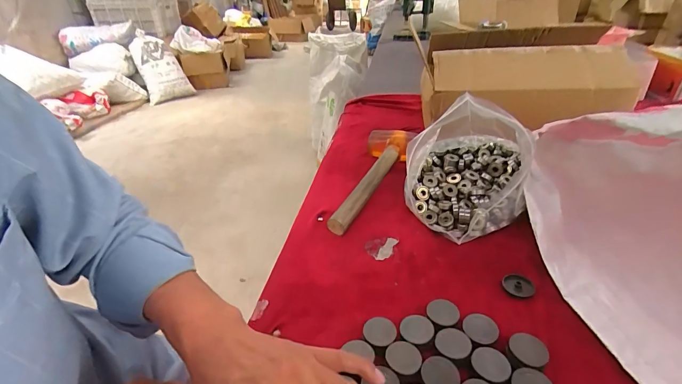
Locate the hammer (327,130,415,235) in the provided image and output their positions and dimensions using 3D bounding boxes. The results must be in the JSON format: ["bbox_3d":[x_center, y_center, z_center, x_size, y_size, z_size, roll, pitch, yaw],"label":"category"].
[{"bbox_3d":[0.056,-0.031,0.580,0.085,0.054,0.277,9,35,19],"label":"hammer"}]

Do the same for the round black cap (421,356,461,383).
[{"bbox_3d":[0.088,0.161,0.297,0.032,0.004,0.031,-3,33,2],"label":"round black cap"}]

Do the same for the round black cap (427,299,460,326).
[{"bbox_3d":[0.106,0.130,0.354,0.031,0.017,0.033,-3,33,2],"label":"round black cap"}]

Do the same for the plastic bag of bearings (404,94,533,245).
[{"bbox_3d":[0.183,-0.042,0.496,0.164,0.145,0.202,7,35,17],"label":"plastic bag of bearings"}]

